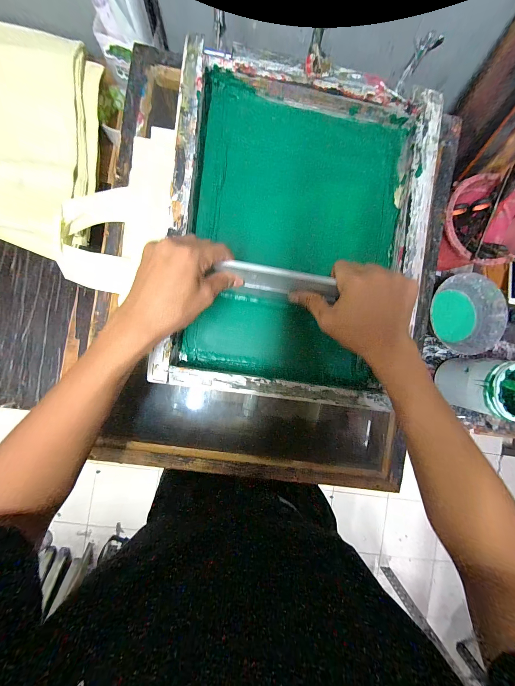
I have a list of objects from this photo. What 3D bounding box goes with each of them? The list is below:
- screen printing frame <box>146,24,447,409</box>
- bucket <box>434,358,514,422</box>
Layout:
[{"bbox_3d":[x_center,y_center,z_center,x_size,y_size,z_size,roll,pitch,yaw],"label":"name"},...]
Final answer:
[{"bbox_3d":[0.056,-0.140,0.359,0.340,0.053,0.428,6,90,-4],"label":"screen printing frame"},{"bbox_3d":[0.423,0.080,0.480,0.103,0.147,0.096,0,90,-4],"label":"bucket"}]

